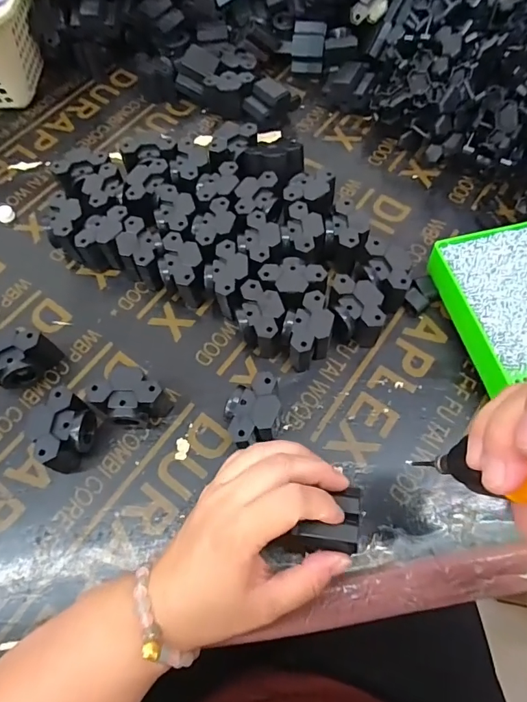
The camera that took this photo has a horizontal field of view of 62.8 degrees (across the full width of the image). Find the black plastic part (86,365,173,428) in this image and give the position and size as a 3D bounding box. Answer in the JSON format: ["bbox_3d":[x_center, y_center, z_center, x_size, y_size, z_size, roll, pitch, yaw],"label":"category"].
[{"bbox_3d":[-0.107,0.040,0.351,0.047,0.044,0.044,39,72,18],"label":"black plastic part"}]

